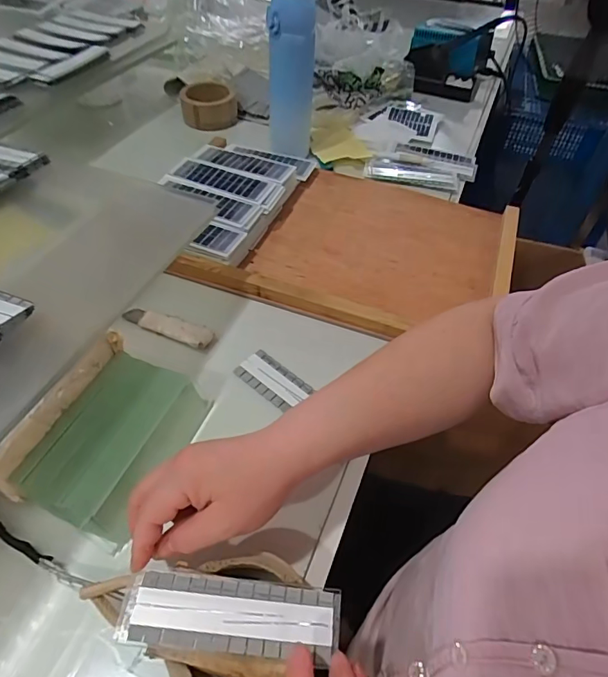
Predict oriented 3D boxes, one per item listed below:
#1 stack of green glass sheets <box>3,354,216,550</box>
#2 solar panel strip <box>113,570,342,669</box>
[{"bbox_3d":[-0.156,0.085,0.395,0.091,0.042,0.145,17,50,10],"label":"stack of green glass sheets"},{"bbox_3d":[-0.047,0.176,0.299,0.137,0.004,0.042,4,49,1],"label":"solar panel strip"}]

